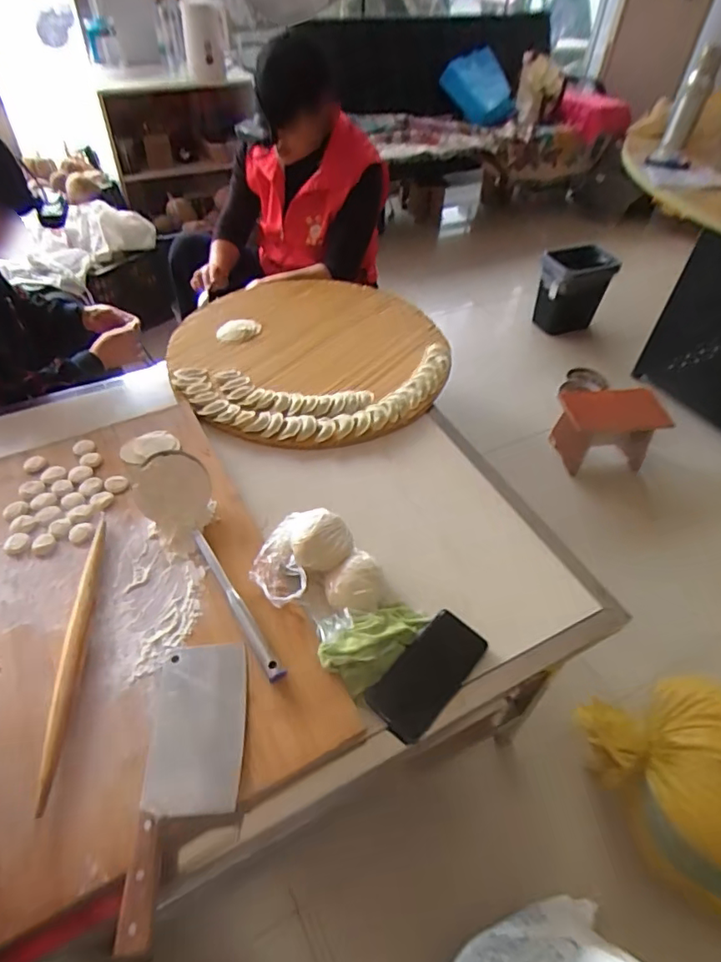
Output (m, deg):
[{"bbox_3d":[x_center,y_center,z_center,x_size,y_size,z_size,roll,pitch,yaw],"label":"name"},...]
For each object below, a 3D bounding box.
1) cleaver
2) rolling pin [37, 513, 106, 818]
[{"bbox_3d":[-0.181,0.309,0.588,0.103,0.029,0.287,-3,47,-6],"label":"cleaver"},{"bbox_3d":[-0.358,0.198,0.686,0.019,0.017,0.379,-3,47,-6],"label":"rolling pin"}]

